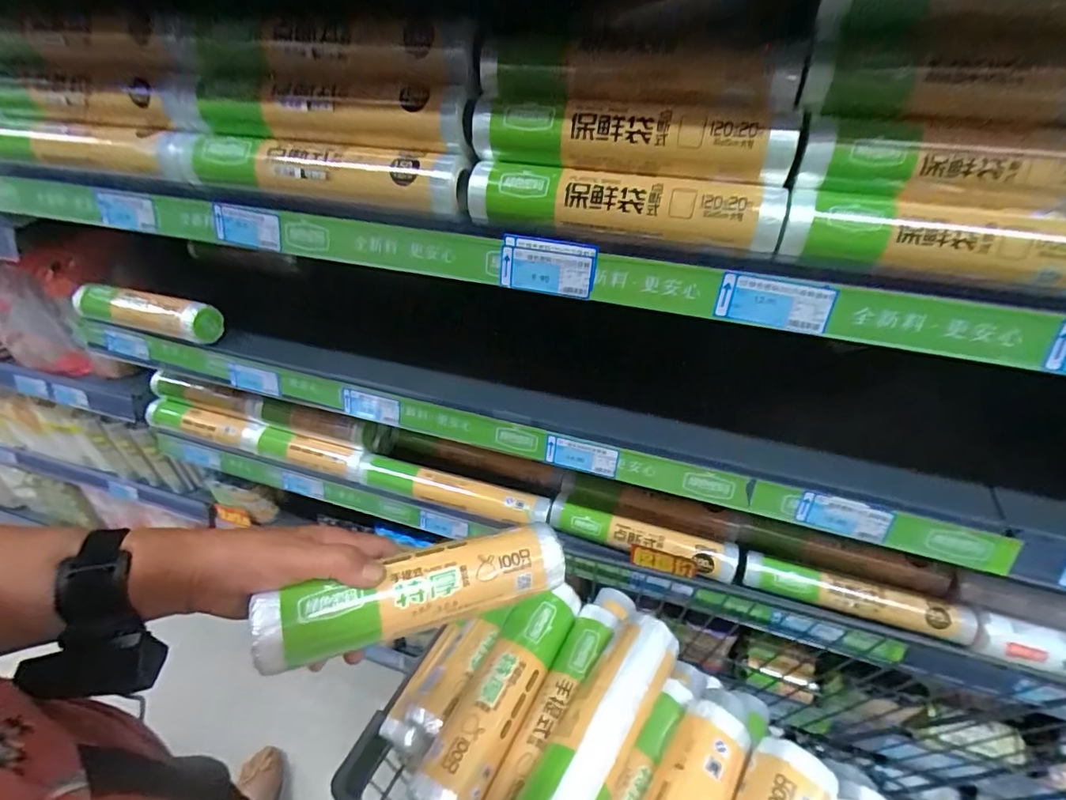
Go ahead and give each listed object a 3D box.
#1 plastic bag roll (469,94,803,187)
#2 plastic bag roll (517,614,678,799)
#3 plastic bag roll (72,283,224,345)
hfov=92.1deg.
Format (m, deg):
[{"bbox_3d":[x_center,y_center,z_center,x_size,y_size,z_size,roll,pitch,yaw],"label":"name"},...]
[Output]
[{"bbox_3d":[0.072,-0.211,0.410,0.254,0.046,0.052,18,45,21],"label":"plastic bag roll"},{"bbox_3d":[0.053,0.275,0.431,0.061,0.050,0.222,24,47,27],"label":"plastic bag roll"},{"bbox_3d":[-0.560,-0.130,0.743,0.239,0.046,0.049,12,43,16],"label":"plastic bag roll"}]

